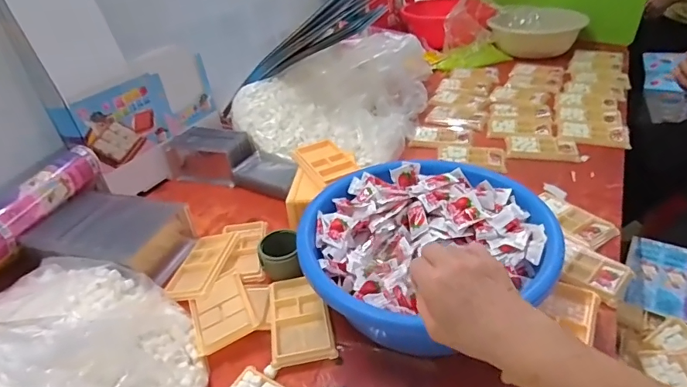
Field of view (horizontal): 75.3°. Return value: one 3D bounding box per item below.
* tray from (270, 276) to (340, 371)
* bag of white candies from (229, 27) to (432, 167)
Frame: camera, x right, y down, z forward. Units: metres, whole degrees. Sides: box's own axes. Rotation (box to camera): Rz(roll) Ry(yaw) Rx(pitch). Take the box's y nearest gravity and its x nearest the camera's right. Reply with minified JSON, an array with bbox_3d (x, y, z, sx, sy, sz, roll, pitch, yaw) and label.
[{"bbox_3d":[-0.057,0.164,0.594,0.076,0.011,0.136,-9,35,-5],"label":"tray"},{"bbox_3d":[-0.015,-0.251,1.093,0.412,0.134,0.501,3,35,12],"label":"bag of white candies"}]

